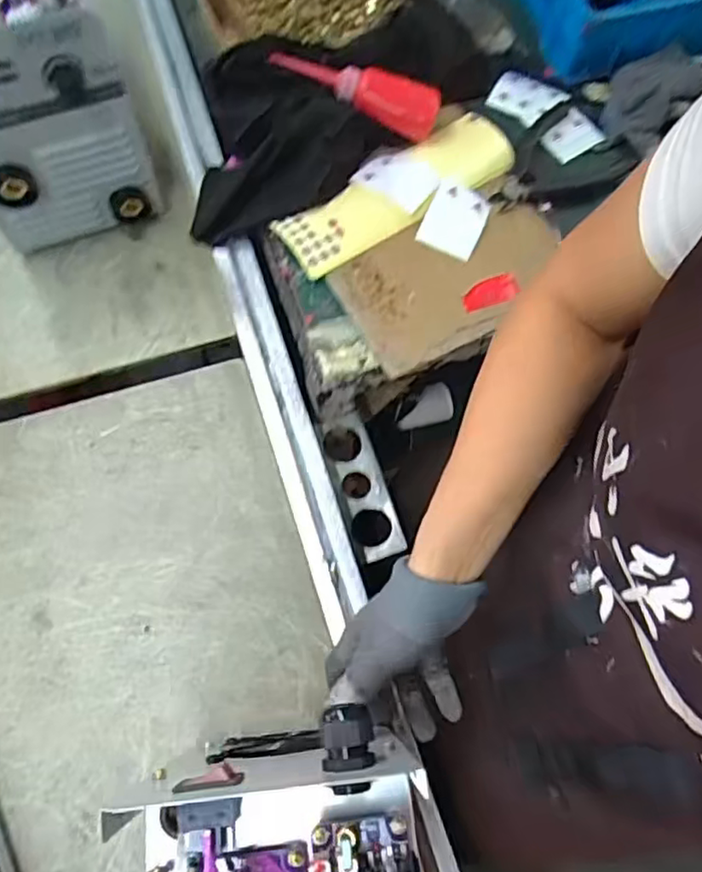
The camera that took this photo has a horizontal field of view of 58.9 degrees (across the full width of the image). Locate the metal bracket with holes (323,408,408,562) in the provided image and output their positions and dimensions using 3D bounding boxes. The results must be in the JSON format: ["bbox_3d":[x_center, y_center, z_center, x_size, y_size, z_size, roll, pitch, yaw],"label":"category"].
[{"bbox_3d":[0.013,0.048,0.614,0.044,0.016,0.147,-16,71,-8],"label":"metal bracket with holes"}]

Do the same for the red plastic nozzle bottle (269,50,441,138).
[{"bbox_3d":[0.006,-0.353,0.636,0.173,0.036,0.048,15,70,-9],"label":"red plastic nozzle bottle"}]

